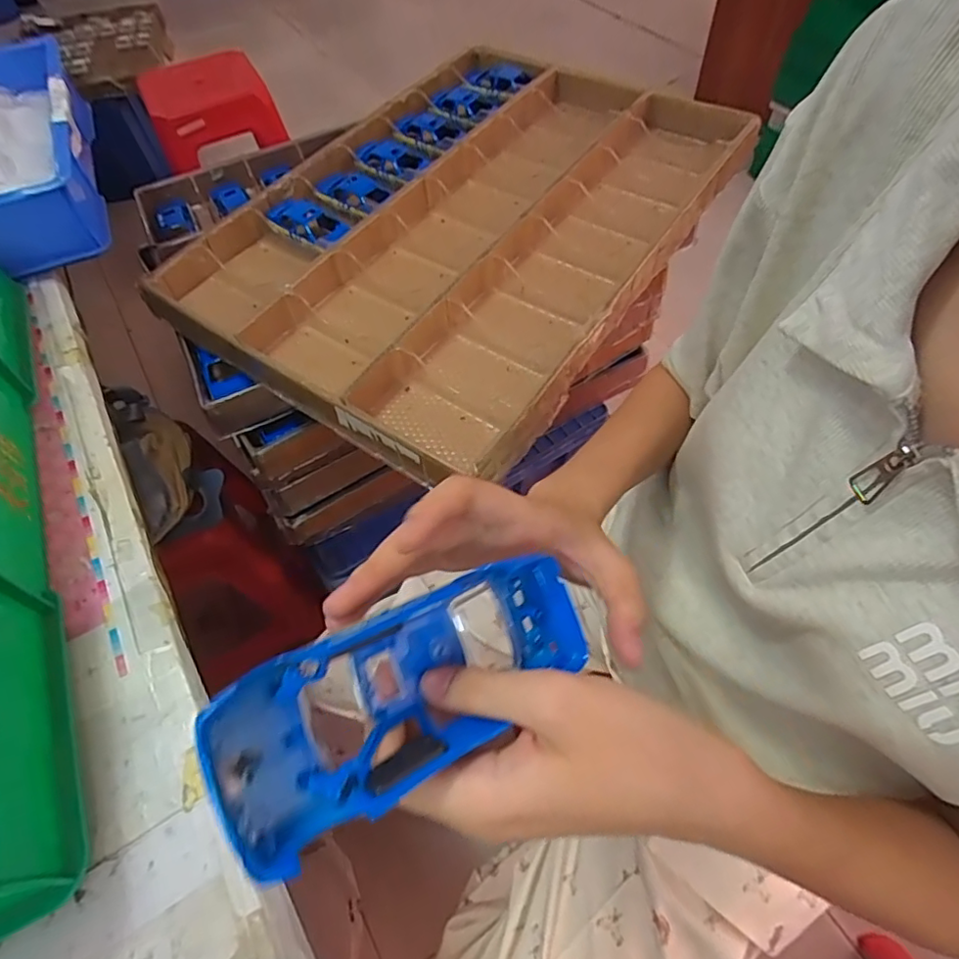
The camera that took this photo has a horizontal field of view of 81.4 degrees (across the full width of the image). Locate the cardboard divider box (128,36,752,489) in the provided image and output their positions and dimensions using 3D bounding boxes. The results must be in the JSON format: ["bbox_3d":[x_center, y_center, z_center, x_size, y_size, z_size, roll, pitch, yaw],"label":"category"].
[{"bbox_3d":[-0.005,-0.330,0.687,0.459,0.081,0.663,28,64,20],"label":"cardboard divider box"}]

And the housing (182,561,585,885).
[{"bbox_3d":[-0.022,0.074,0.195,0.132,0.040,0.050,-21,60,-32],"label":"housing"}]

